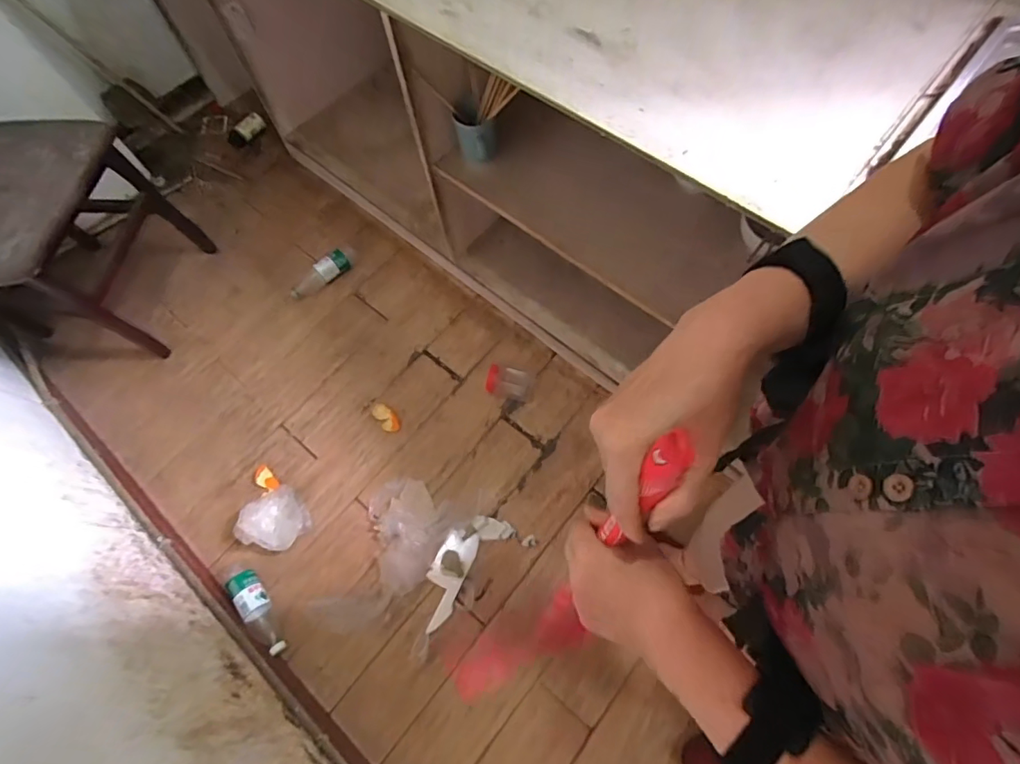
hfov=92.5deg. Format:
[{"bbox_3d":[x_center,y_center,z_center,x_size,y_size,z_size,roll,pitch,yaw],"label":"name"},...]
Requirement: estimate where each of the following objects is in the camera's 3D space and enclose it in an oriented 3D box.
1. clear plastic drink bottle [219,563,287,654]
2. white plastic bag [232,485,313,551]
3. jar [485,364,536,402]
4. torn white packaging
[{"bbox_3d":[-0.560,0.483,1.072,0.231,0.052,0.071,40,74,17],"label":"clear plastic drink bottle"},{"bbox_3d":[-0.558,0.330,1.145,0.145,0.063,0.141,-41,71,-14],"label":"white plastic bag"},{"bbox_3d":[0.002,0.000,1.236,0.120,0.068,0.065,13,67,8],"label":"jar"},{"bbox_3d":[-0.119,0.420,1.125,0.107,0.016,0.273,36,72,16],"label":"torn white packaging"}]

